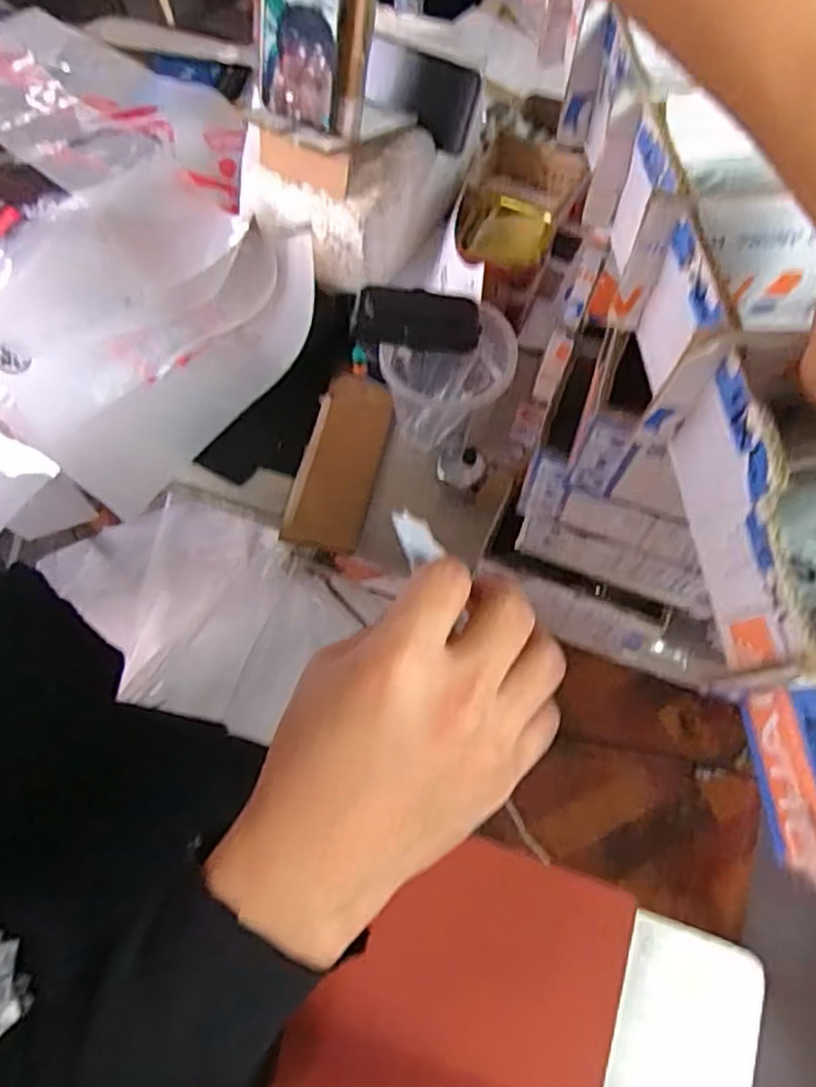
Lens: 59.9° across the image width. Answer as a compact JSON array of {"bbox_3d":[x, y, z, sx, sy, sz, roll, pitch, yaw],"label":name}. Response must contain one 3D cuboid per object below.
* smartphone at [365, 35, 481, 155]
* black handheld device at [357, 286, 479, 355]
[{"bbox_3d":[0.010,-0.442,0.699,0.127,0.070,0.010,33,37,20],"label":"smartphone"},{"bbox_3d":[0.009,-0.192,0.611,0.103,0.025,0.051,4,88,-4],"label":"black handheld device"}]

